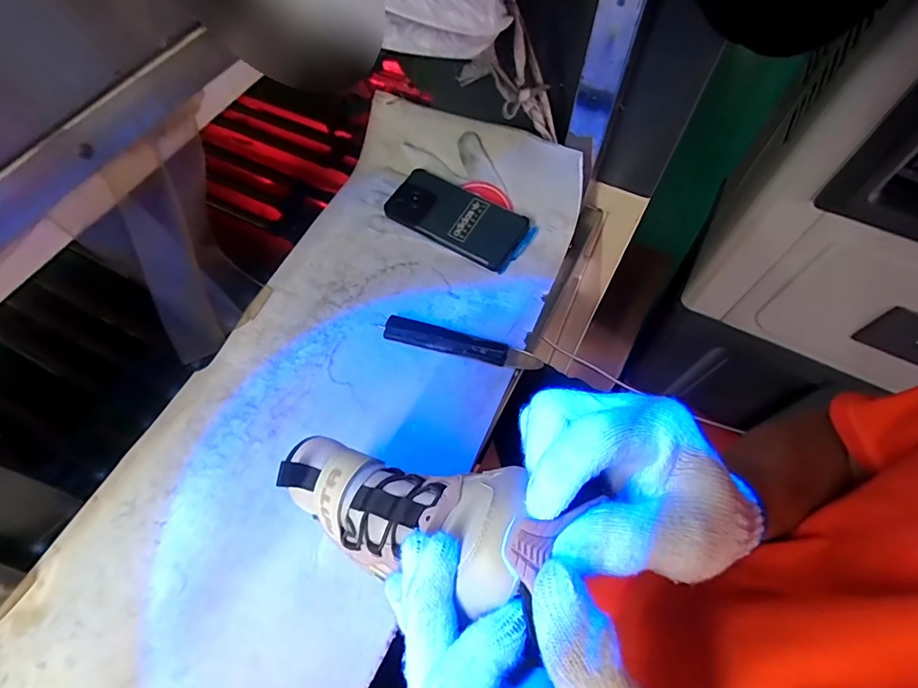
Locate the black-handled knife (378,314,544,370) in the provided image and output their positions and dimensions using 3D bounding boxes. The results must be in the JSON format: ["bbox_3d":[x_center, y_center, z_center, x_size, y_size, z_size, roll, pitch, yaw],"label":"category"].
[{"bbox_3d":[0.002,0.002,0.498,0.167,0.016,0.029,16,64,8],"label":"black-handled knife"}]

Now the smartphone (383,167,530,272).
[{"bbox_3d":[-0.004,-0.153,0.563,0.160,0.013,0.081,30,72,13],"label":"smartphone"}]

